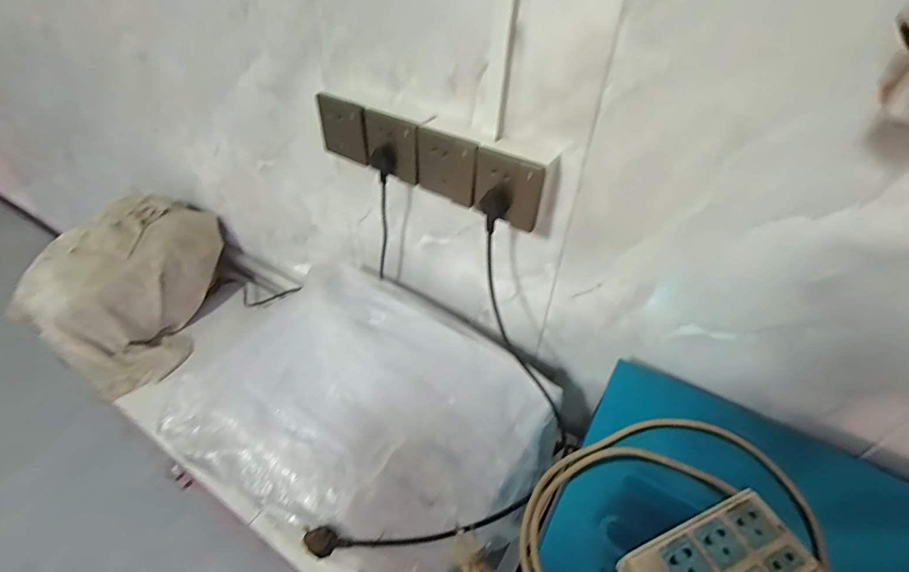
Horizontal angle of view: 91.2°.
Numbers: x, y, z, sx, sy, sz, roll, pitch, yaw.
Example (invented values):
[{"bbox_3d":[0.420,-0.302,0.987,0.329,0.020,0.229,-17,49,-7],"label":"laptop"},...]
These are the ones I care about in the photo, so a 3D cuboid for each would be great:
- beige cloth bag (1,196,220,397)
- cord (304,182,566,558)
[{"bbox_3d":[-0.687,-0.006,0.988,0.293,0.238,0.399,25,48,24],"label":"beige cloth bag"},{"bbox_3d":[0.037,0.128,0.566,0.215,0.187,0.459,20,83,19],"label":"cord"}]

